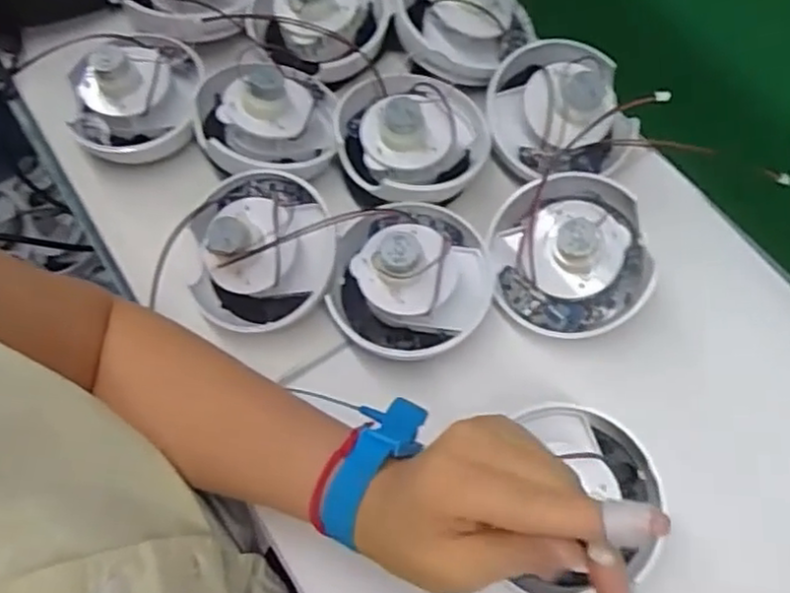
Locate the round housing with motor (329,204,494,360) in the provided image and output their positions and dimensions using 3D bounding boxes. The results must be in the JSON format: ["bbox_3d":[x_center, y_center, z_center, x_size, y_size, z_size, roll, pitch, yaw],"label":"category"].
[{"bbox_3d":[0.011,-0.017,0.456,0.102,0.067,0.097,-1,65,1],"label":"round housing with motor"}]

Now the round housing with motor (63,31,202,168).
[{"bbox_3d":[-0.188,-0.147,0.512,0.101,0.067,0.085,-32,68,-13],"label":"round housing with motor"}]

